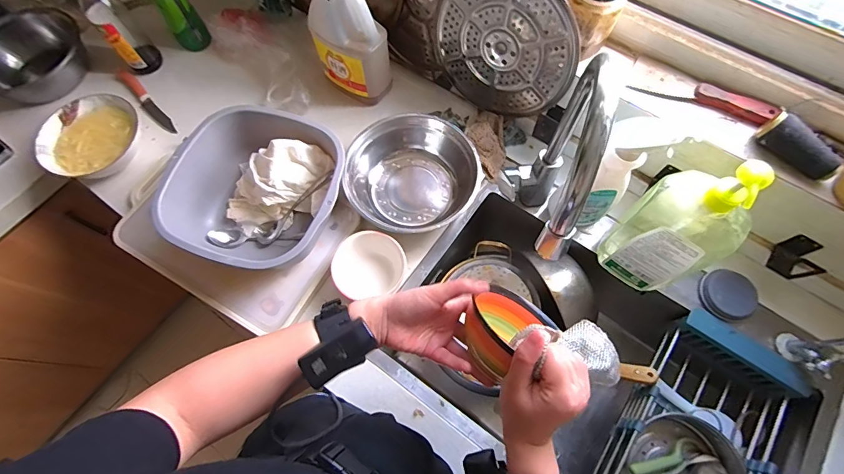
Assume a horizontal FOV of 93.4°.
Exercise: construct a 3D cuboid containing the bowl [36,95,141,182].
[{"bbox_3d":[-0.589,-0.177,0.715,0.147,0.052,0.163,27,71,11],"label":"bowl"}]

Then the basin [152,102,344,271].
[{"bbox_3d":[-0.252,-0.069,0.649,0.245,0.123,0.264,8,68,4],"label":"basin"}]

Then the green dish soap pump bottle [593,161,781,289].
[{"bbox_3d":[0.350,-0.013,0.545,0.111,0.269,0.078,36,73,14],"label":"green dish soap pump bottle"}]

